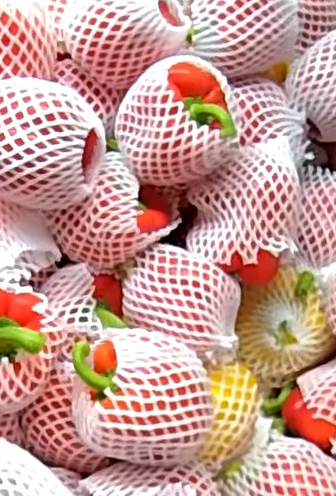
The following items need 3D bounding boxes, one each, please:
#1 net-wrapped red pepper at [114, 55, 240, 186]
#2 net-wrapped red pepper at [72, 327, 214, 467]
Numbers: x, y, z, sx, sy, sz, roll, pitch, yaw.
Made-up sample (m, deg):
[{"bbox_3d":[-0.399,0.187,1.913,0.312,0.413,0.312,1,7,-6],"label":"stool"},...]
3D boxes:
[{"bbox_3d":[0.009,-0.101,0.527,0.103,0.079,0.074,1,49,-2],"label":"net-wrapped red pepper"},{"bbox_3d":[-0.020,0.111,0.484,0.100,0.077,0.088,-7,51,-7],"label":"net-wrapped red pepper"}]

